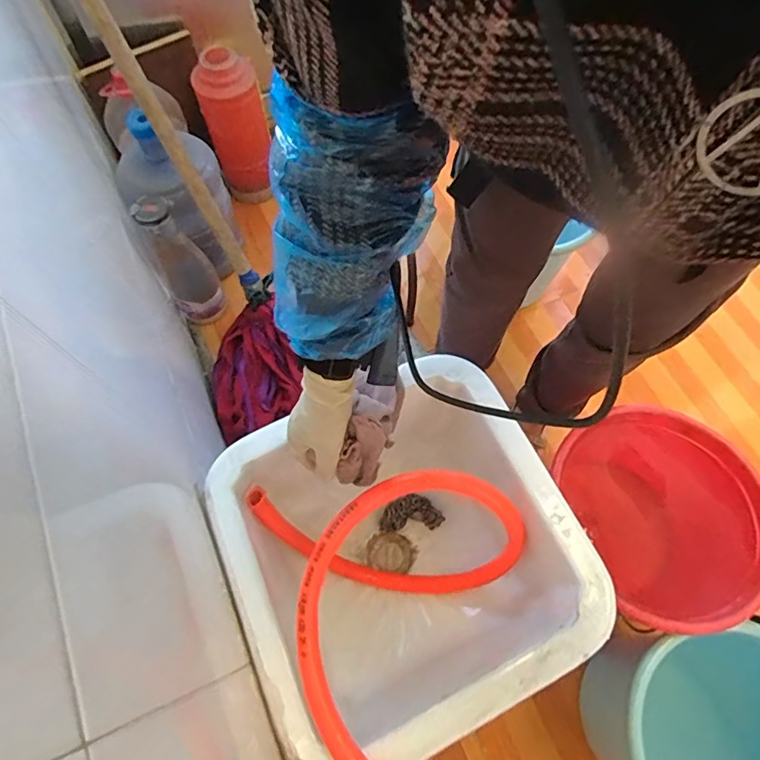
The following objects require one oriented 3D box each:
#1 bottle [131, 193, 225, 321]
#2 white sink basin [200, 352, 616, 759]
[{"bbox_3d":[-0.395,-0.236,0.997,0.103,0.308,0.103,-25,69,-13],"label":"bottle"},{"bbox_3d":[0.022,0.225,0.655,0.384,0.228,0.370,-23,68,-12],"label":"white sink basin"}]

